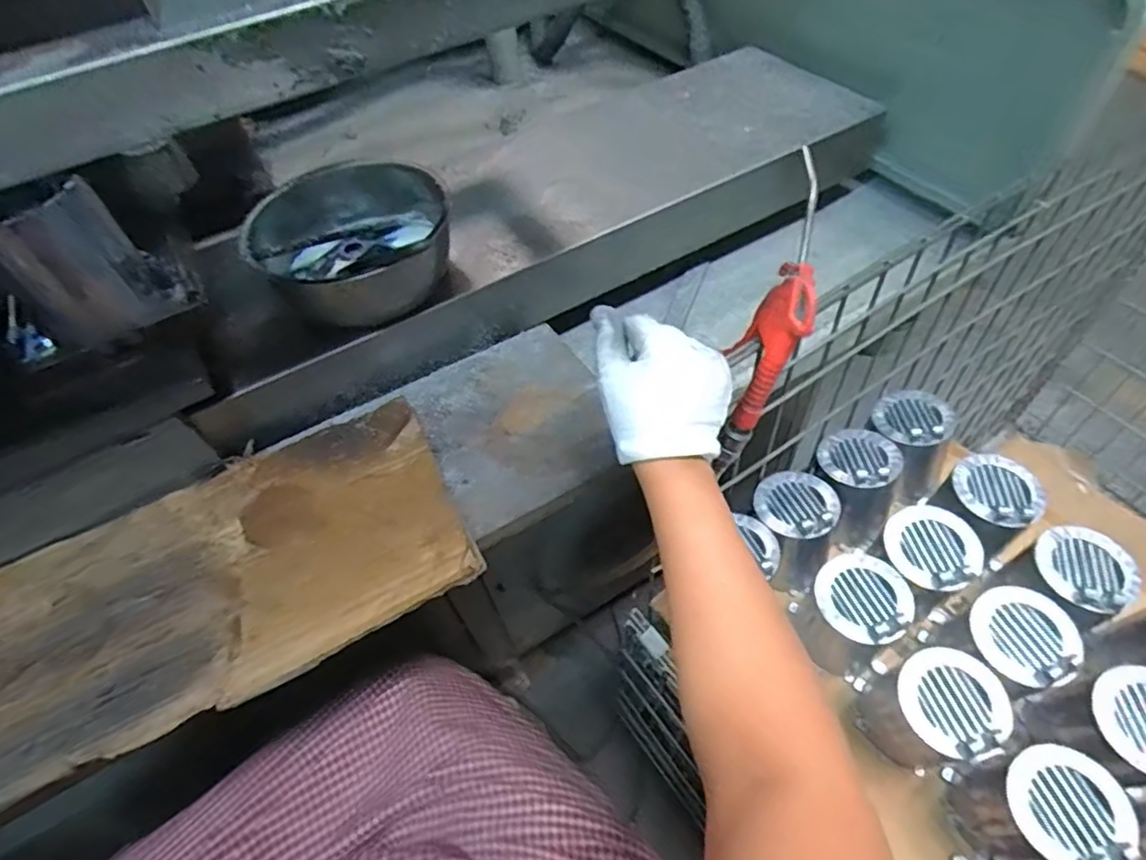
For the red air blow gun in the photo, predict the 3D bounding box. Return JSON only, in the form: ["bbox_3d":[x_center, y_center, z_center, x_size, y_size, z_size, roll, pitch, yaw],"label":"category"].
[{"bbox_3d":[0.151,-0.071,0.468,0.057,0.247,0.034,22,30,19],"label":"red air blow gun"}]

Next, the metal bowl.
[{"bbox_3d":[-0.200,-0.172,0.589,0.167,0.088,0.167,-2,53,3],"label":"metal bowl"}]

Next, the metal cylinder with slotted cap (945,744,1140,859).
[{"bbox_3d":[0.393,0.329,0.519,0.094,0.114,0.086,-2,53,3],"label":"metal cylinder with slotted cap"}]

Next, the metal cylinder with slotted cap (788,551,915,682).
[{"bbox_3d":[0.279,0.190,0.623,0.103,0.103,0.087,-39,60,-22],"label":"metal cylinder with slotted cap"}]

